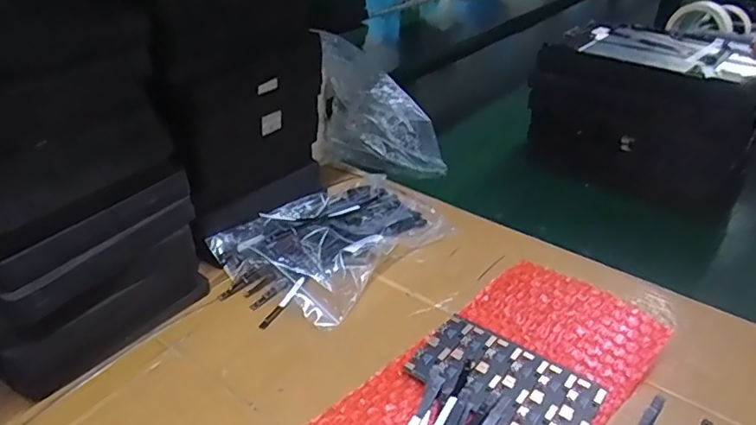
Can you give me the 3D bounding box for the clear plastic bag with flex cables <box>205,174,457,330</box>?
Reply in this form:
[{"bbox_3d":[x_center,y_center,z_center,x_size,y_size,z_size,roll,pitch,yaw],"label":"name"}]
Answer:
[{"bbox_3d":[-0.032,0.021,0.564,0.136,0.039,0.238,28,42,35],"label":"clear plastic bag with flex cables"}]

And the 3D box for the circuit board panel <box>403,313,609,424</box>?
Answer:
[{"bbox_3d":[0.094,0.126,0.424,0.132,0.010,0.077,25,40,32],"label":"circuit board panel"}]

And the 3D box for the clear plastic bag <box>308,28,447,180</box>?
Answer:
[{"bbox_3d":[-0.006,-0.113,0.666,0.178,0.148,0.047,23,39,31],"label":"clear plastic bag"}]

